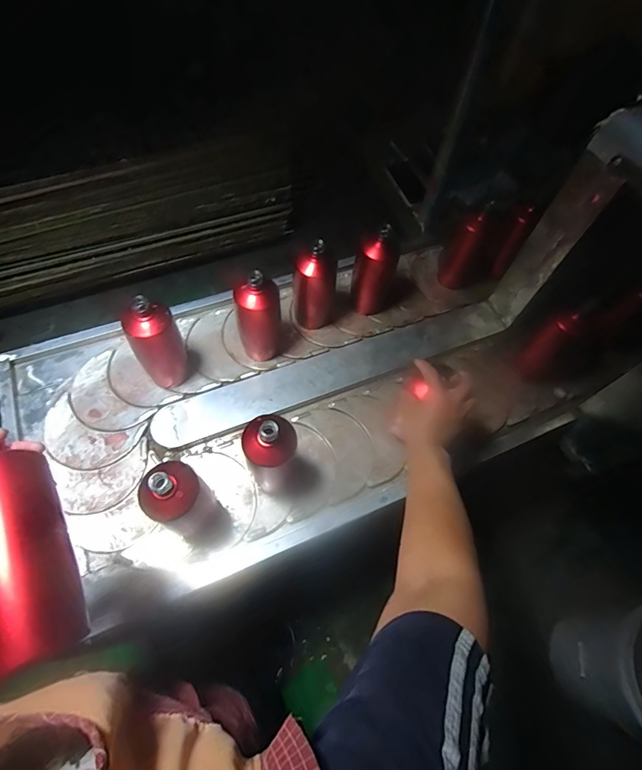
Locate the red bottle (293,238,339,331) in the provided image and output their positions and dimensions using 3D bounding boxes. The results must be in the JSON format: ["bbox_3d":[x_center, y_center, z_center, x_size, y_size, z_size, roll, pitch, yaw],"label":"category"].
[{"bbox_3d":[-0.015,-0.206,0.836,0.084,0.200,0.081,0,57,4],"label":"red bottle"}]

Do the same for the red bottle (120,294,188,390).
[{"bbox_3d":[-0.294,-0.067,0.740,0.087,0.192,0.081,-34,61,-17],"label":"red bottle"}]

